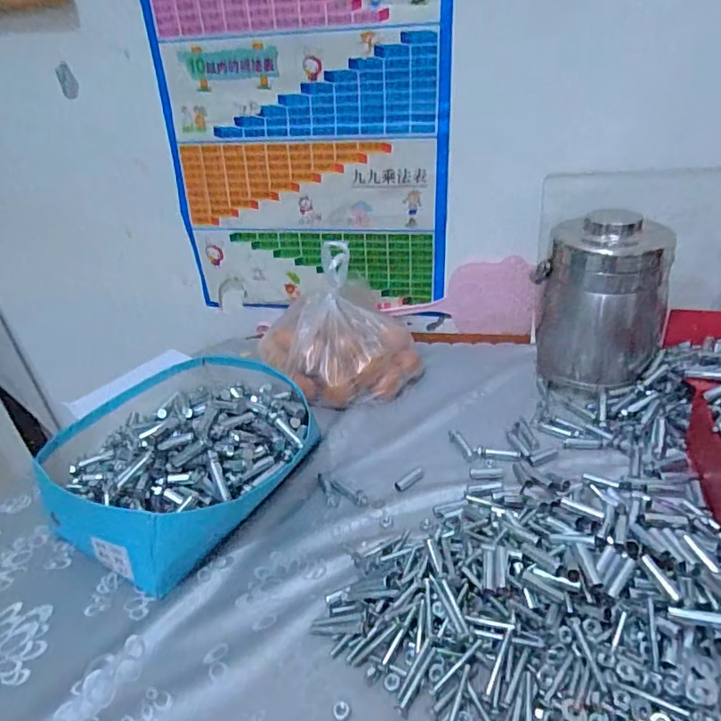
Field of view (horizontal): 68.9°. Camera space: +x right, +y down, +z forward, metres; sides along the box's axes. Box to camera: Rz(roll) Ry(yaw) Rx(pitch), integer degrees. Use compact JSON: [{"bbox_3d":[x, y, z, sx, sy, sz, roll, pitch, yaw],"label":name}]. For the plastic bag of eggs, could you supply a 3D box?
[{"bbox_3d":[-0.041,-0.061,0.800,0.192,0.180,0.228,-25,36,-29],"label":"plastic bag of eggs"}]

